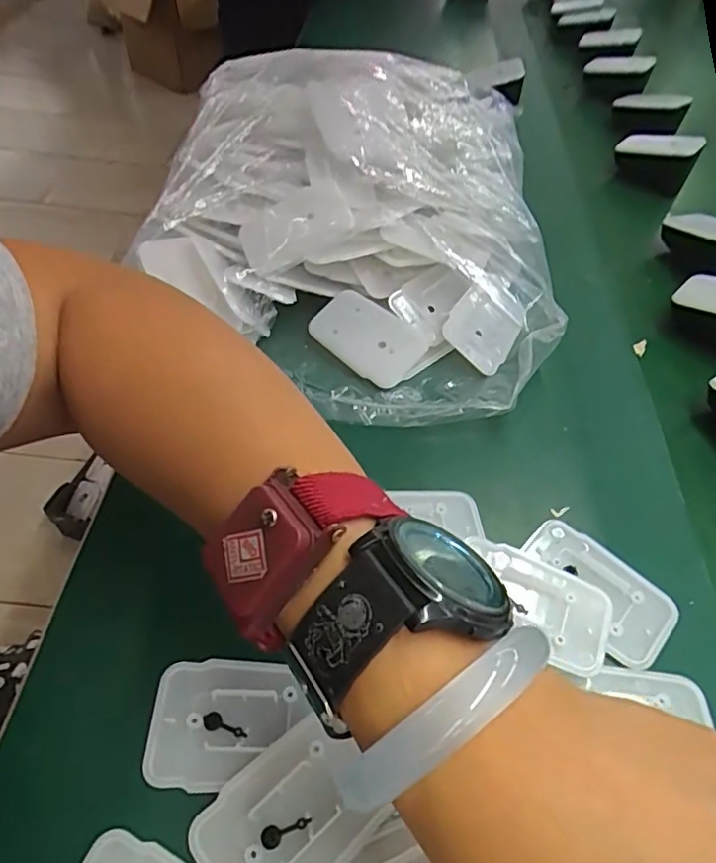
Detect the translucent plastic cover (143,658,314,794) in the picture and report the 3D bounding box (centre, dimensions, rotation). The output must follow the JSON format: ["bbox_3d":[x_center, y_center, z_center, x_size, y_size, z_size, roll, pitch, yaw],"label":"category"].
[{"bbox_3d":[-0.049,0.110,0.220,0.056,0.004,0.045,5,51,-2],"label":"translucent plastic cover"}]

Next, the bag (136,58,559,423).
[{"bbox_3d":[-0.004,-0.154,0.396,0.247,0.090,0.322,7,51,-1],"label":"bag"}]

